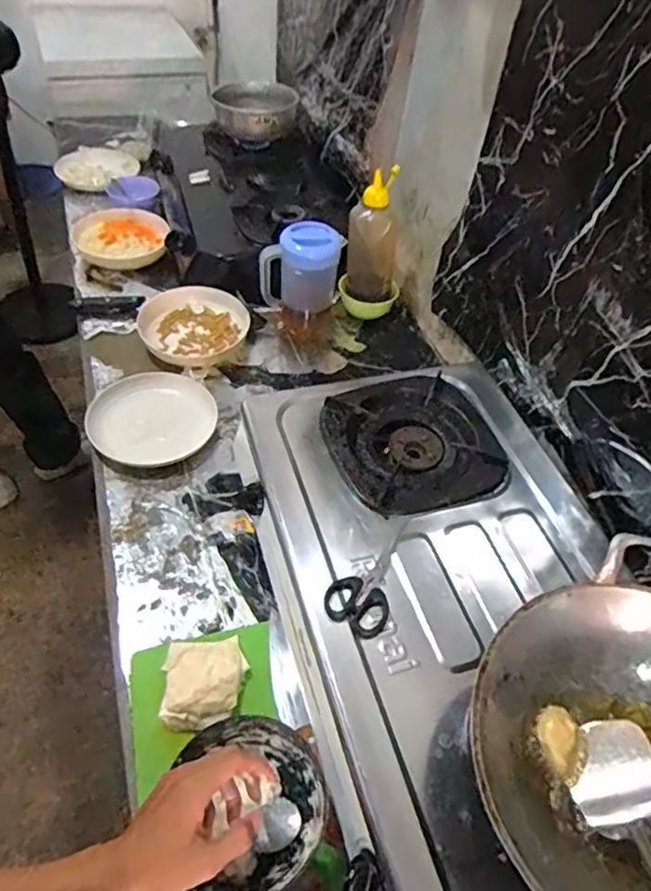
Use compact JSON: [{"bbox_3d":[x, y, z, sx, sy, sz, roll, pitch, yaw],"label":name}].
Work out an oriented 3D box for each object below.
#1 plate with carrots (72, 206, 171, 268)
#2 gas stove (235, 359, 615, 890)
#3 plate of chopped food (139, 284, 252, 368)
[{"bbox_3d":[-0.400,-0.421,1.199,0.170,0.044,0.178,-2,49,-9],"label":"plate with carrots"},{"bbox_3d":[0.150,0.196,0.682,0.384,0.138,0.669,-8,50,-14],"label":"gas stove"},{"bbox_3d":[-0.224,-0.211,1.045,0.179,0.038,0.171,3,49,-4],"label":"plate of chopped food"}]

